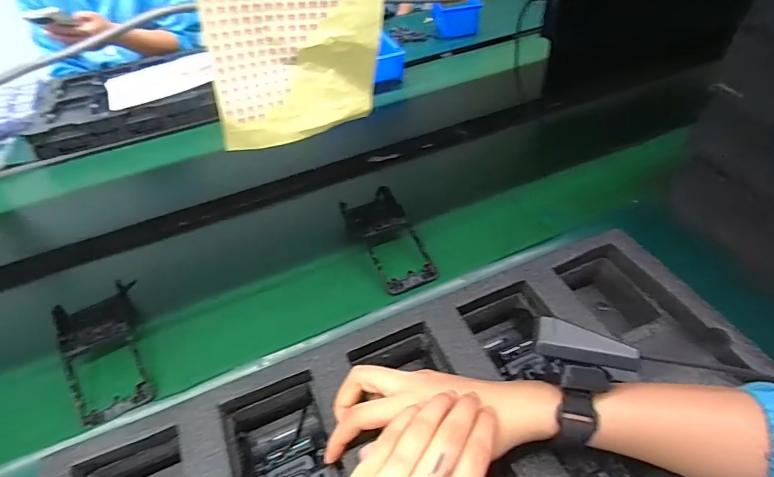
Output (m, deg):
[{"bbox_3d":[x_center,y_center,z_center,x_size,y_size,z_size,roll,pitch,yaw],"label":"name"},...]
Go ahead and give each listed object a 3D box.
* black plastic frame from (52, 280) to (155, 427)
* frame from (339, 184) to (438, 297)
[{"bbox_3d":[-0.323,0.125,0.507,0.084,0.038,0.172,-26,47,-20],"label":"black plastic frame"},{"bbox_3d":[-0.002,-0.004,0.607,0.080,0.039,0.174,-18,45,-13],"label":"frame"}]

